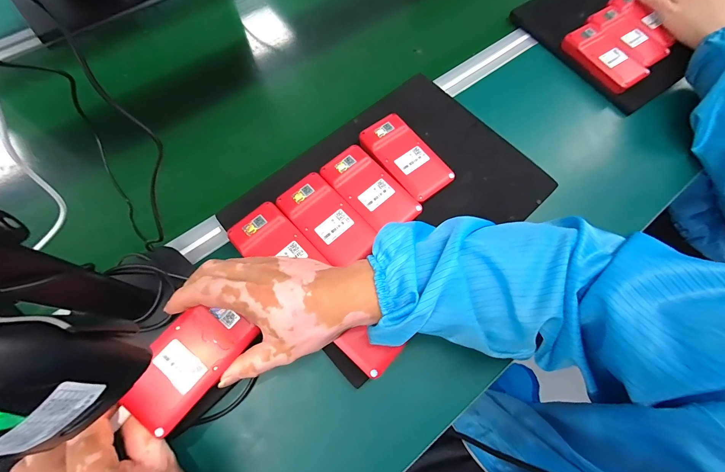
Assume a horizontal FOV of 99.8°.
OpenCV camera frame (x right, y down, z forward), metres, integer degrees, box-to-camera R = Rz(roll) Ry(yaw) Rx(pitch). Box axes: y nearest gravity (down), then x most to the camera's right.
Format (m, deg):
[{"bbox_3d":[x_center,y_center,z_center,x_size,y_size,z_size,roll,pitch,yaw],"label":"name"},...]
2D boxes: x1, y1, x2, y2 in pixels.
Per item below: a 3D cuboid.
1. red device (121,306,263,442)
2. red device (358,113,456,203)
[{"bbox_3d":[-0.150,0.106,0.261,0.059,0.021,0.105,38,70,14],"label":"red device"},{"bbox_3d":[0.054,-0.098,0.380,0.065,0.019,0.118,-38,75,-15],"label":"red device"}]

